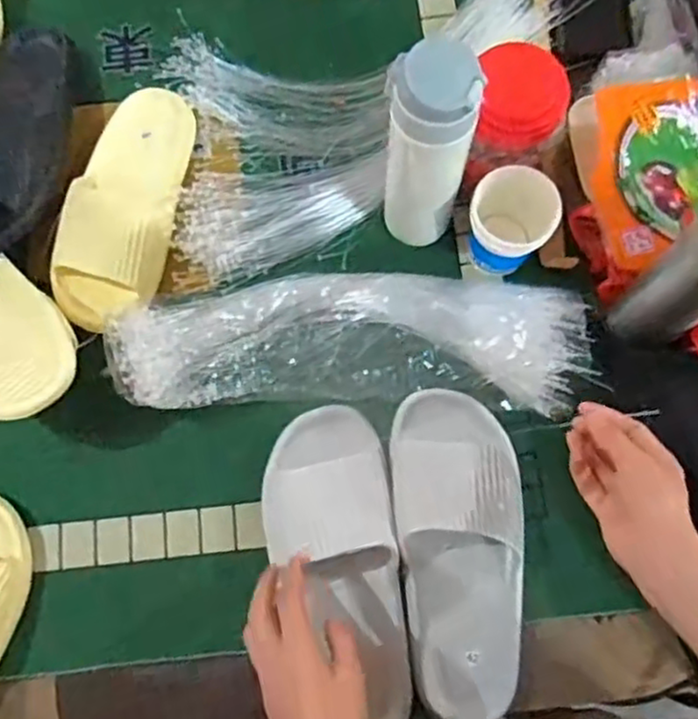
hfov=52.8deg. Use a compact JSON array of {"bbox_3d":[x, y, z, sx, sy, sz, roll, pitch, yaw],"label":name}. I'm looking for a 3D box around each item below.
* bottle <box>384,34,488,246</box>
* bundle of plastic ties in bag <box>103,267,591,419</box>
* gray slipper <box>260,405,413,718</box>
[{"bbox_3d":[0.062,-0.163,0.568,0.063,0.211,0.059,-2,77,1],"label":"bottle"},{"bbox_3d":[0.003,-0.019,0.632,0.410,0.063,0.128,0,77,2],"label":"bundle of plastic ties in bag"},{"bbox_3d":[-0.003,0.175,0.586,0.111,0.072,0.271,-17,79,-2],"label":"gray slipper"}]

